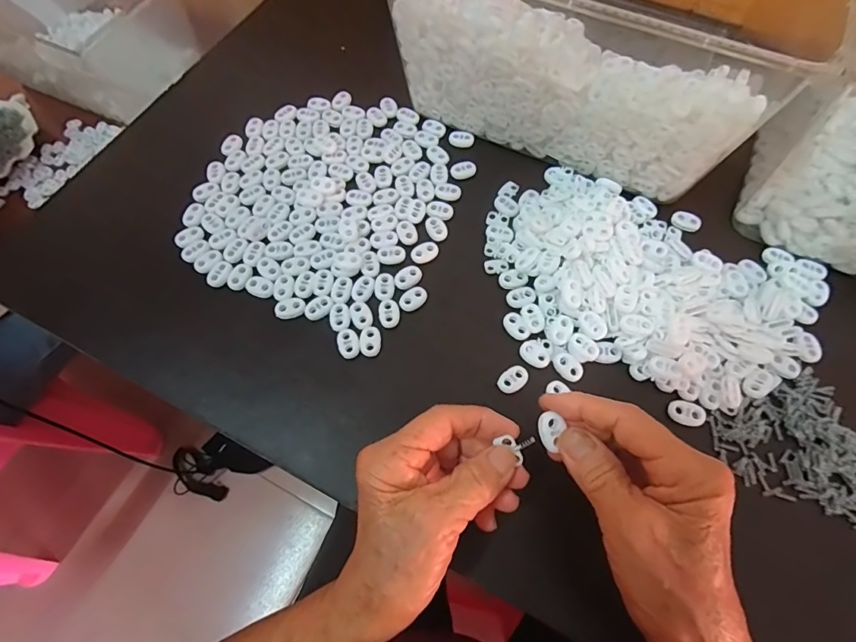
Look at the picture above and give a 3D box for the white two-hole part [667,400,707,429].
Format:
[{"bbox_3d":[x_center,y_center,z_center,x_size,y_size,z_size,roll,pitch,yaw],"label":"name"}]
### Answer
[{"bbox_3d":[0.176,0.063,0.296,0.023,0.006,0.016,24,69,11],"label":"white two-hole part"}]

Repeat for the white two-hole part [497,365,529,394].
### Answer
[{"bbox_3d":[0.060,0.041,0.309,0.023,0.004,0.015,-35,71,-14],"label":"white two-hole part"}]

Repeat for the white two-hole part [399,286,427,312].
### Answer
[{"bbox_3d":[-0.011,-0.017,0.335,0.023,0.004,0.015,-42,72,-16],"label":"white two-hole part"}]

